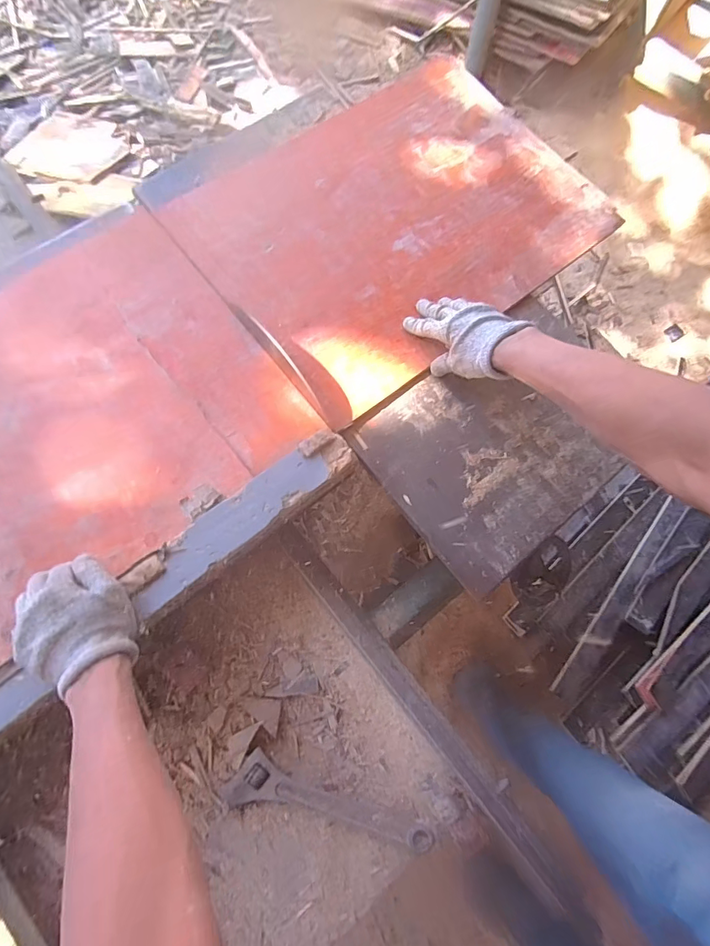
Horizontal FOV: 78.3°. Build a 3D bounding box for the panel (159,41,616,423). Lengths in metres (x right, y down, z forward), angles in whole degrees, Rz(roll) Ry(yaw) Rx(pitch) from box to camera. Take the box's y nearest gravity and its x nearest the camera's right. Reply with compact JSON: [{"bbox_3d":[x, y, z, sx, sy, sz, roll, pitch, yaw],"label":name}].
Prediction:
[{"bbox_3d":[0.074,-0.403,0.682,0.604,0.020,0.442,-36,82,-13],"label":"panel"}]

